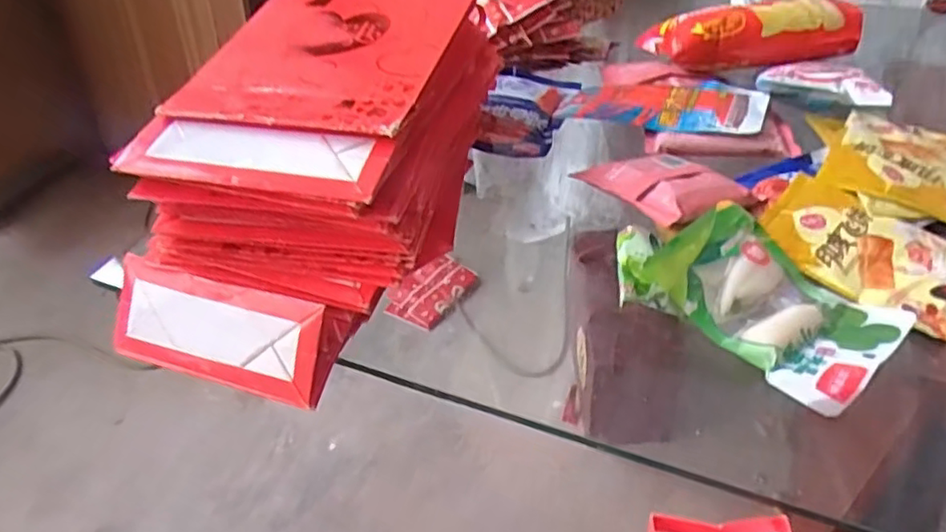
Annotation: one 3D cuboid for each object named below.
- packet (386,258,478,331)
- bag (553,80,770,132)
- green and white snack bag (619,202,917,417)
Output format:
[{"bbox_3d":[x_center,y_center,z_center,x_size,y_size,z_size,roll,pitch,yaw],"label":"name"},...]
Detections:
[{"bbox_3d":[-0.077,0.043,1.138,0.105,0.015,0.151,29,63,18],"label":"packet"},{"bbox_3d":[0.192,-0.168,0.651,0.193,0.027,0.109,10,45,18],"label":"bag"},{"bbox_3d":[0.199,0.016,0.452,0.182,0.047,0.129,24,50,29],"label":"green and white snack bag"}]

